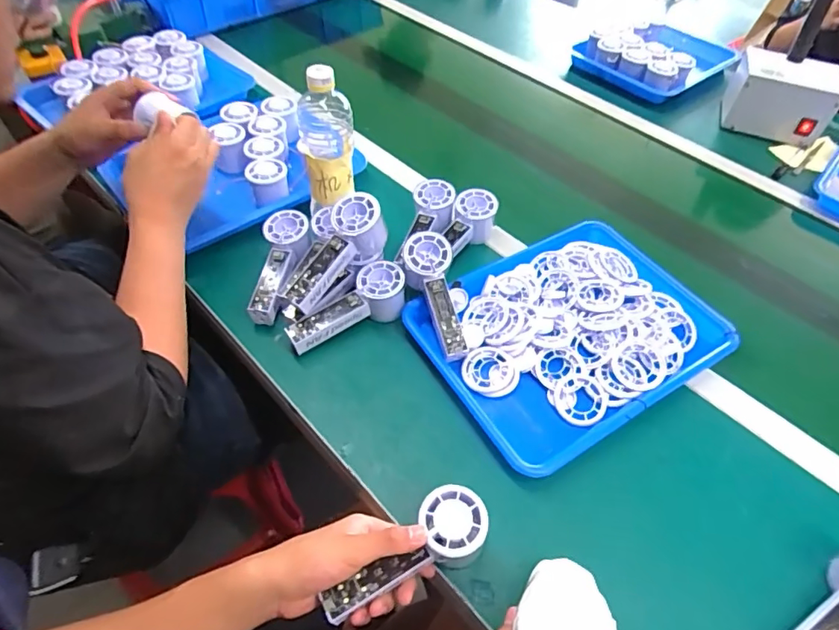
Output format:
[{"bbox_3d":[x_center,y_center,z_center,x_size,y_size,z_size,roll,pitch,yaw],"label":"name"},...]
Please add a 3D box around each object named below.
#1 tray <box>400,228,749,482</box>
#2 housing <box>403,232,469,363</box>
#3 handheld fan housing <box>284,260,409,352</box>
[{"bbox_3d":[0.183,0.016,0.627,0.345,0.037,0.254,-25,56,-21],"label":"tray"},{"bbox_3d":[0.020,-0.020,0.612,0.052,0.047,0.150,-13,78,-13],"label":"housing"},{"bbox_3d":[-0.086,-0.006,0.612,0.149,0.063,0.052,-25,56,-21],"label":"handheld fan housing"}]

